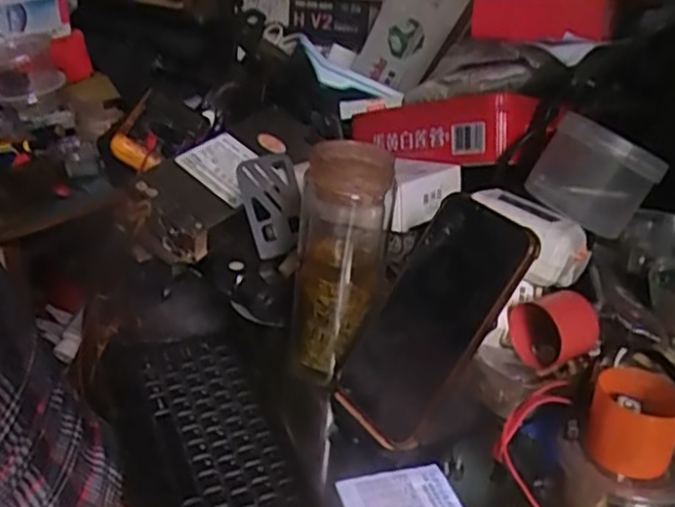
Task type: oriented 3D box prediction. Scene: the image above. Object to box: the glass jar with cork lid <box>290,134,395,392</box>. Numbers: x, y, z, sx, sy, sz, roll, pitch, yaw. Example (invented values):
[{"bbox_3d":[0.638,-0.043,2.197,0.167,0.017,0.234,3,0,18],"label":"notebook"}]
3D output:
[{"bbox_3d":[0.000,0.007,0.509,0.061,0.168,0.056,5,28,-2],"label":"glass jar with cork lid"}]

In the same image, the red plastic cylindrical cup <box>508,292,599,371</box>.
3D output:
[{"bbox_3d":[0.144,0.048,0.469,0.041,0.044,0.049,-25,25,-34],"label":"red plastic cylindrical cup"}]

